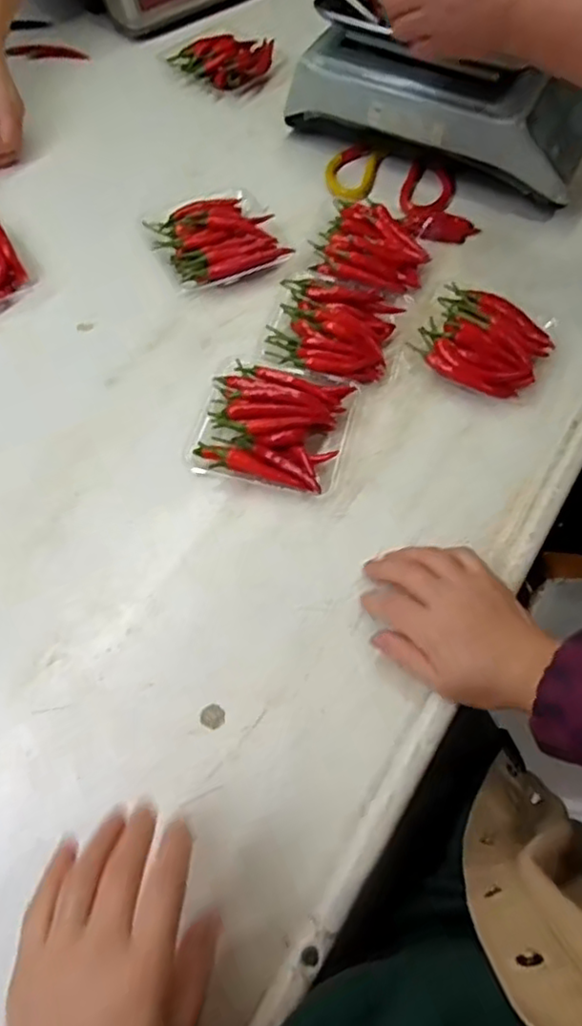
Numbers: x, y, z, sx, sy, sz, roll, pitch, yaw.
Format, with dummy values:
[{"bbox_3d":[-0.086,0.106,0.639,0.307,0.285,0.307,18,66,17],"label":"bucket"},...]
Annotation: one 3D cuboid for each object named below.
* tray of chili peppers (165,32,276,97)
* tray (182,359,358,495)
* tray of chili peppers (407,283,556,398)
[{"bbox_3d":[-0.080,-0.589,0.842,0.096,0.029,0.122,37,65,17],"label":"tray of chili peppers"},{"bbox_3d":[-0.015,-0.079,0.542,0.124,0.030,0.119,12,61,4],"label":"tray"},{"bbox_3d":[0.176,-0.158,0.600,0.108,0.024,0.111,31,64,14],"label":"tray of chili peppers"}]

